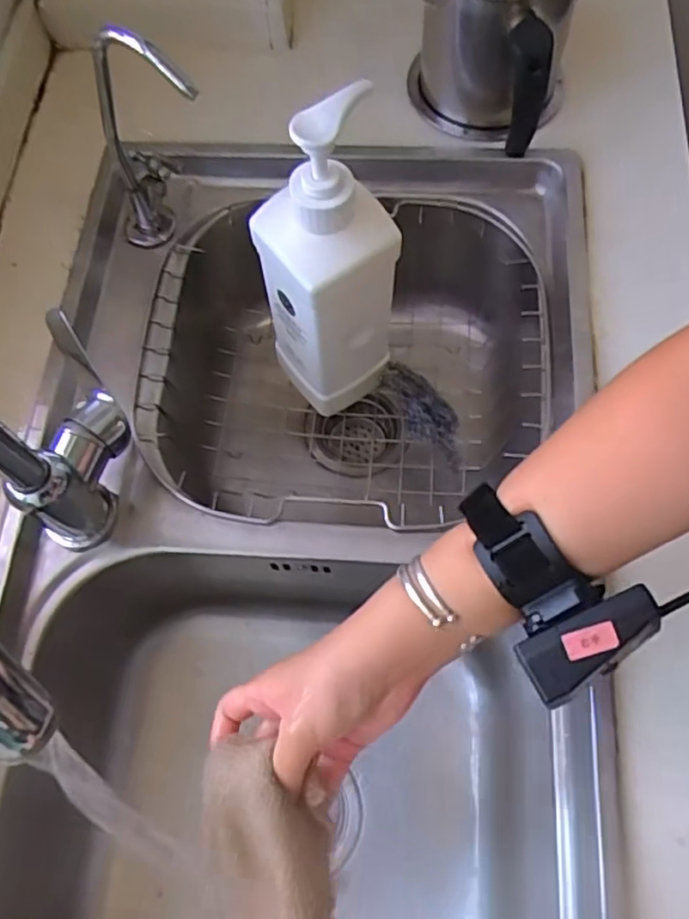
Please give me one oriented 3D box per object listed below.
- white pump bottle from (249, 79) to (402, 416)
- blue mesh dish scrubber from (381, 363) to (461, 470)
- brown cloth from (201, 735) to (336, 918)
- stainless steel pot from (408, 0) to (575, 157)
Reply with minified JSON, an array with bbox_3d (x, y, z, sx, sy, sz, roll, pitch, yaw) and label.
[{"bbox_3d":[-0.011,-0.135,0.491,0.080,0.261,0.066,-33,72,-10],"label":"white pump bottle"},{"bbox_3d":[0.074,-0.041,0.605,0.042,0.027,0.106,-39,93,-12],"label":"blue mesh dish scrubber"},{"bbox_3d":[-0.039,0.219,0.354,0.064,0.038,0.140,-16,75,-3],"label":"brown cloth"},{"bbox_3d":[0.114,-0.335,0.537,0.126,0.146,0.134,11,70,6],"label":"stainless steel pot"}]

